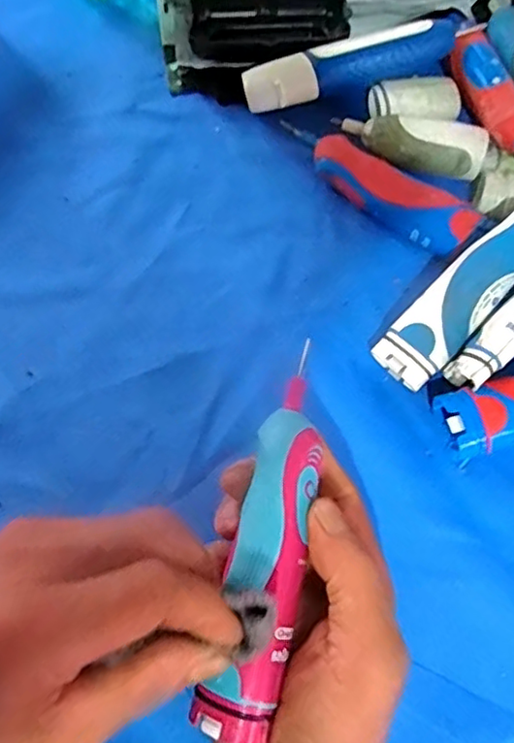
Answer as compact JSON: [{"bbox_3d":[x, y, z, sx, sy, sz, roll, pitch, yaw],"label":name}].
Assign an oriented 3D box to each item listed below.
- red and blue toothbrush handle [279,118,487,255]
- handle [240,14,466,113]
[{"bbox_3d":[0.074,-0.120,0.393,0.137,0.026,0.031,40,74,15],"label":"red and blue toothbrush handle"},{"bbox_3d":[0.064,-0.207,0.412,0.145,0.037,0.035,-9,69,-3],"label":"handle"}]

